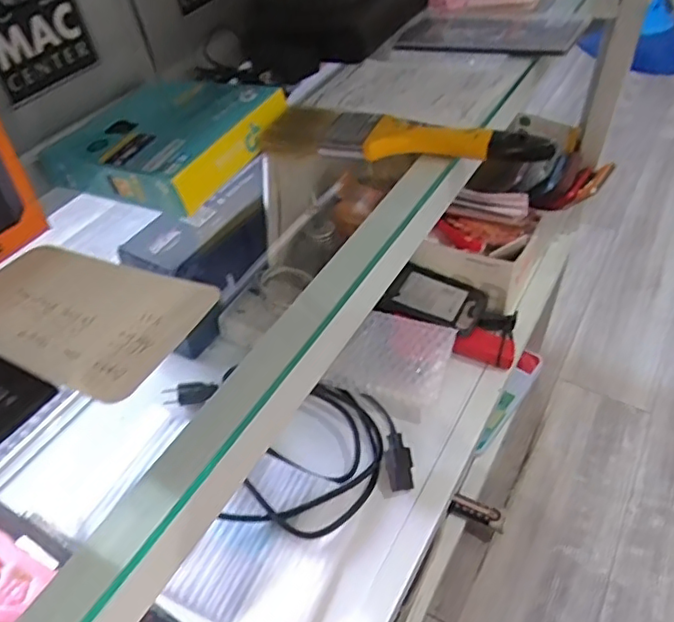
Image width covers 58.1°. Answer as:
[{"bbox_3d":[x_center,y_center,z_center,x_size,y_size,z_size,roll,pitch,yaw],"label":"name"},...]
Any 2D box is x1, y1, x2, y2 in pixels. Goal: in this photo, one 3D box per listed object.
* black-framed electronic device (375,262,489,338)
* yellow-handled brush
[{"bbox_3d":[0.111,-0.017,0.679,0.106,0.025,0.081,18,49,19],"label":"black-framed electronic device"},{"bbox_3d":[0.045,-0.123,0.417,0.191,0.028,0.049,14,48,15],"label":"yellow-handled brush"}]

